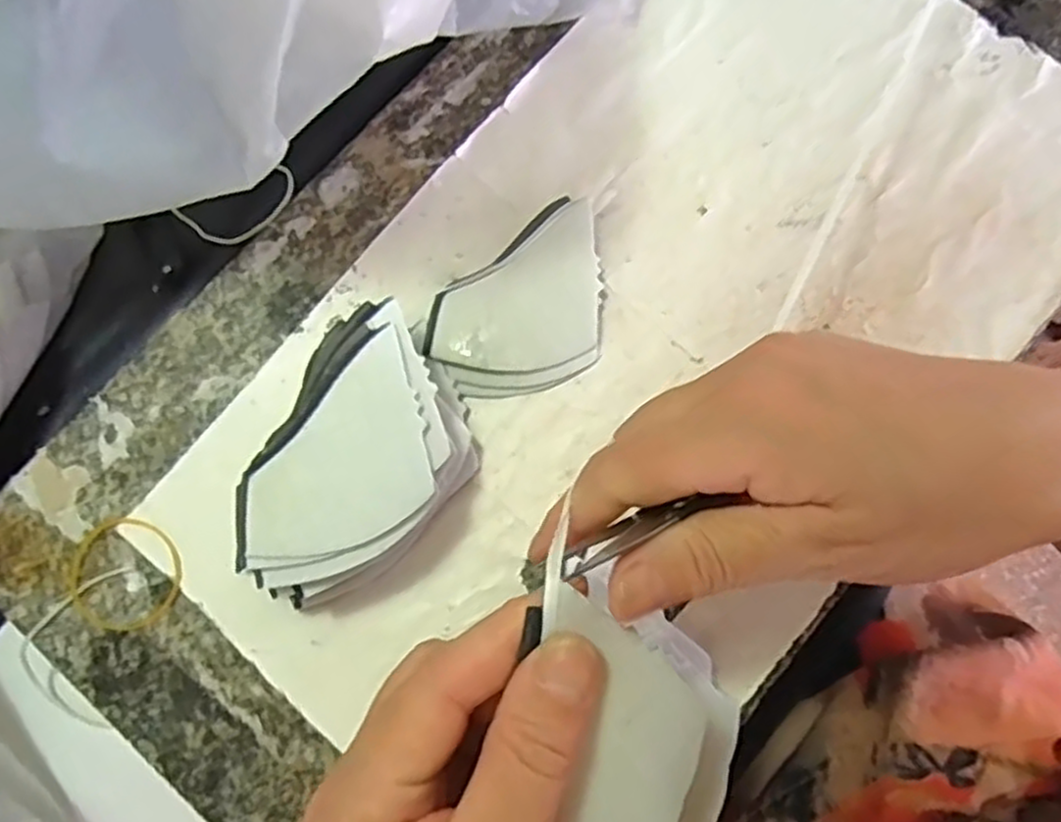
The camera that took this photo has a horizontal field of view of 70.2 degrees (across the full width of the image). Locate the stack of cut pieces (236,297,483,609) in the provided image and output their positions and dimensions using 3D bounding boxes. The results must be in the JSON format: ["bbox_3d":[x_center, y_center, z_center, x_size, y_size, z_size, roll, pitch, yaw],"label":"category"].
[{"bbox_3d":[-0.071,0.021,0.303,0.072,0.046,0.107,38,81,7],"label":"stack of cut pieces"}]

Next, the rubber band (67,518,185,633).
[{"bbox_3d":[-0.171,0.068,0.316,0.046,0.004,0.049,0,79,0],"label":"rubber band"}]

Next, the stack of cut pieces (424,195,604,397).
[{"bbox_3d":[0.001,-0.044,0.333,0.092,0.012,0.065,-40,81,-7],"label":"stack of cut pieces"}]

